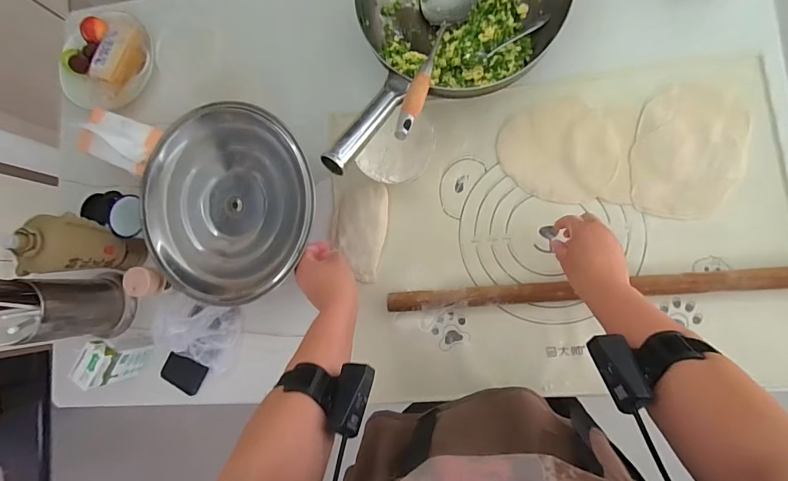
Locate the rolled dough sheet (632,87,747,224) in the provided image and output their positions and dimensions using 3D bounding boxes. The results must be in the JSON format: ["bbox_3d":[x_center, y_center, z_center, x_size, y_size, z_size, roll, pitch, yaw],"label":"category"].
[{"bbox_3d":[0.452,-0.138,0.612,0.154,0.010,0.211,15,88,8],"label":"rolled dough sheet"}]

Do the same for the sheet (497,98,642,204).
[{"bbox_3d":[0.274,-0.144,0.636,0.202,0.013,0.158,7,87,7],"label":"sheet"}]

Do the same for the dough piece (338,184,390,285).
[{"bbox_3d":[-0.053,-0.013,0.667,0.081,0.014,0.159,0,86,7],"label":"dough piece"}]

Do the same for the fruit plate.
[{"bbox_3d":[-0.536,-0.334,0.727,0.162,0.045,0.180,19,89,8],"label":"fruit plate"}]

